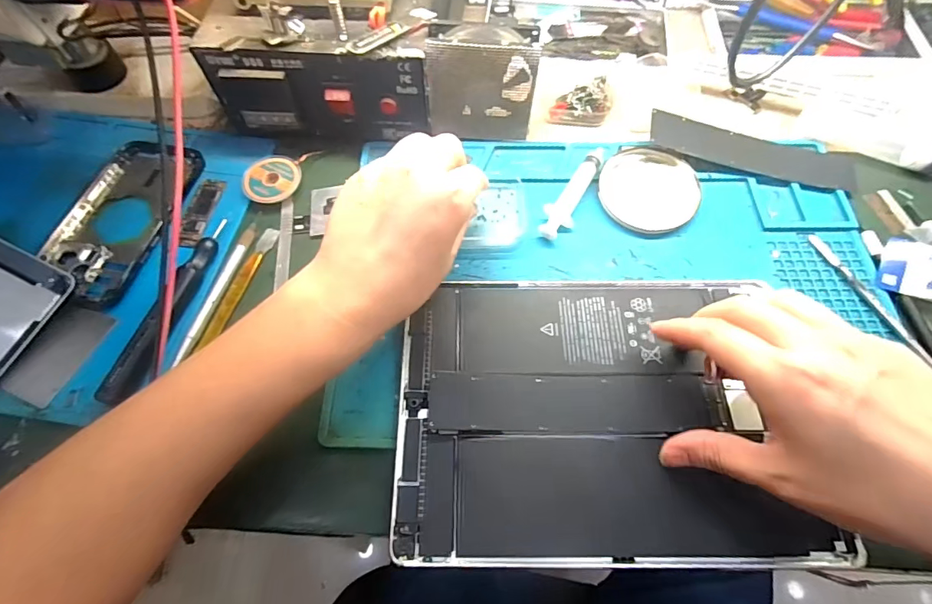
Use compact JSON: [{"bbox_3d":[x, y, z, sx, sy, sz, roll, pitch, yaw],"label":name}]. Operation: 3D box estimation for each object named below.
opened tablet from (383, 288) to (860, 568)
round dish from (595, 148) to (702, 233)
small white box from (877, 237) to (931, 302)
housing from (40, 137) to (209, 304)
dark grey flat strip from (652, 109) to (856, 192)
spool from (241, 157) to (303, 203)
[{"bbox_3d":[0.076,0.062,0.278,0.227,0.010,0.170,-1,64,1],"label":"opened tablet"},{"bbox_3d":[0.140,-0.088,0.350,0.073,0.009,0.076,0,64,1],"label":"round dish"},{"bbox_3d":[0.315,-0.023,0.316,0.042,0.010,0.046,19,70,24],"label":"small white box"},{"bbox_3d":[-0.261,-0.066,0.345,0.080,0.013,0.143,7,64,5],"label":"housing"},{"bbox_3d":[0.226,-0.117,0.361,0.163,0.009,0.036,11,80,0],"label":"dark grey flat strip"},{"bbox_3d":[-0.156,-0.098,0.362,0.045,0.009,0.044,0,64,1],"label":"spool"}]

